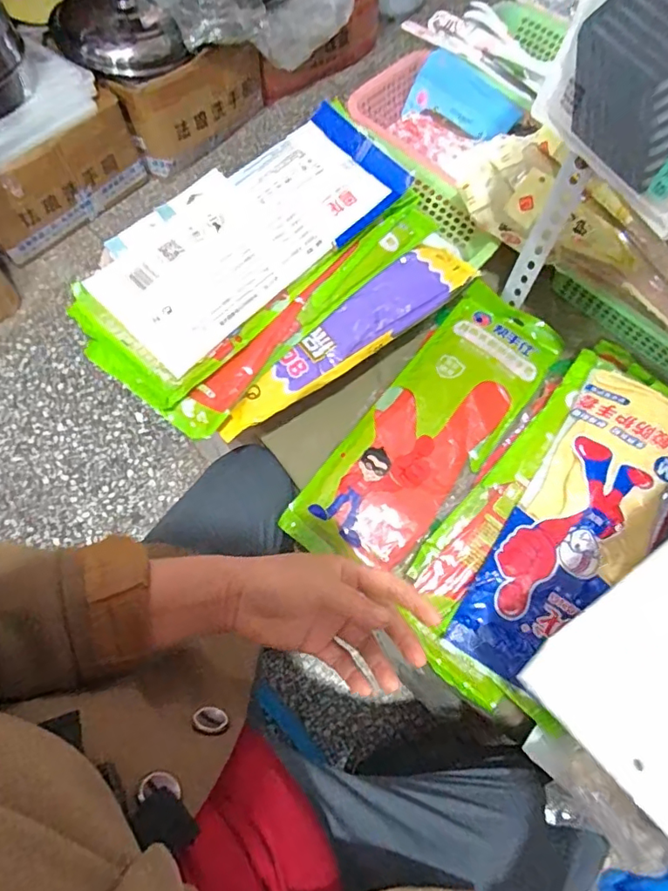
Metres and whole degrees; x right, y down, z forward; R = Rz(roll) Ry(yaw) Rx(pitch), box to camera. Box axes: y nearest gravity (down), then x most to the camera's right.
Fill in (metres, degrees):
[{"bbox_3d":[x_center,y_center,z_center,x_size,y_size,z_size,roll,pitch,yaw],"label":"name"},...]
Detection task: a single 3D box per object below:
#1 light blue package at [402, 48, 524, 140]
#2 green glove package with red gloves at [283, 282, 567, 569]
[{"bbox_3d":[0.211,-0.551,0.851,0.172,0.030,0.093,30,109,12],"label":"light blue package"},{"bbox_3d":[0.127,-0.029,0.675,0.151,0.025,0.427,37,72,13],"label":"green glove package with red gloves"}]

